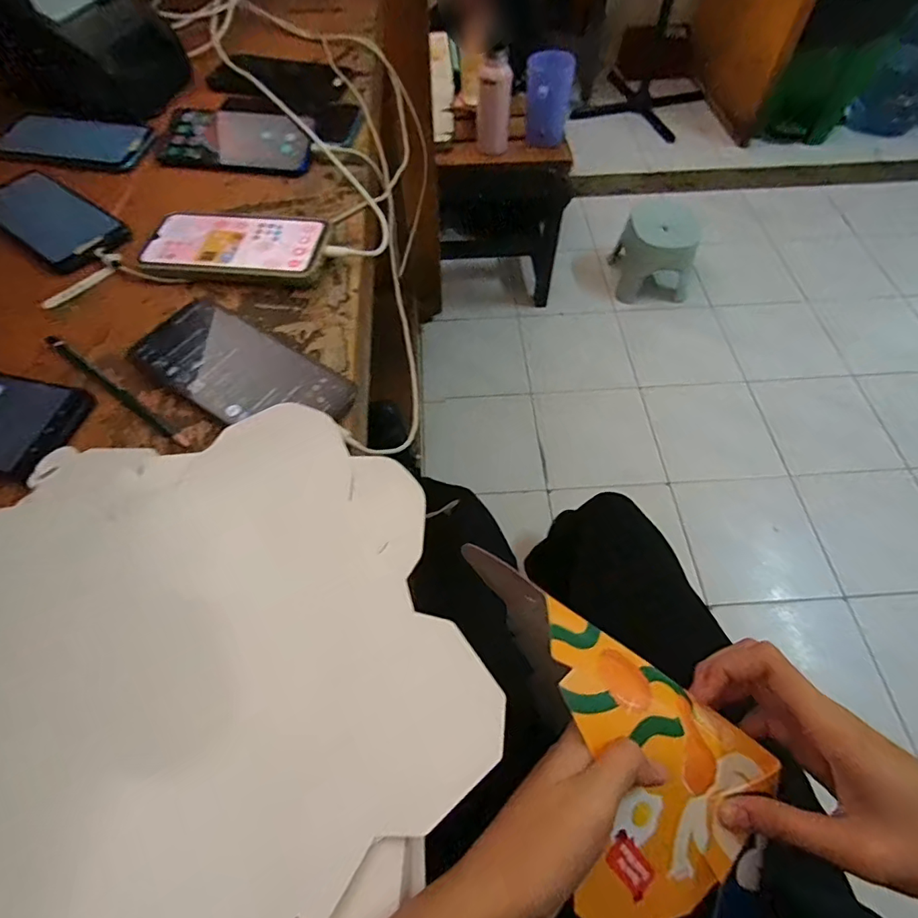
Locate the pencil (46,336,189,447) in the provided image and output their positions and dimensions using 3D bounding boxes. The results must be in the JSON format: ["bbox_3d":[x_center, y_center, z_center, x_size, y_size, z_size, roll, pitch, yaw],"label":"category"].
[{"bbox_3d":[-0.256,-0.052,0.368,0.164,0.009,0.008,34,64,16],"label":"pencil"}]

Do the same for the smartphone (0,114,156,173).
[{"bbox_3d":[-0.415,-0.339,0.530,0.163,0.012,0.076,6,60,1],"label":"smartphone"}]

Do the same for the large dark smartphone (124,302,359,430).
[{"bbox_3d":[-0.163,-0.067,0.370,0.166,0.013,0.079,32,64,15],"label":"large dark smartphone"}]

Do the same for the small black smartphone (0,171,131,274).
[{"bbox_3d":[-0.388,-0.230,0.463,0.168,0.005,0.073,34,64,16],"label":"small black smartphone"}]

